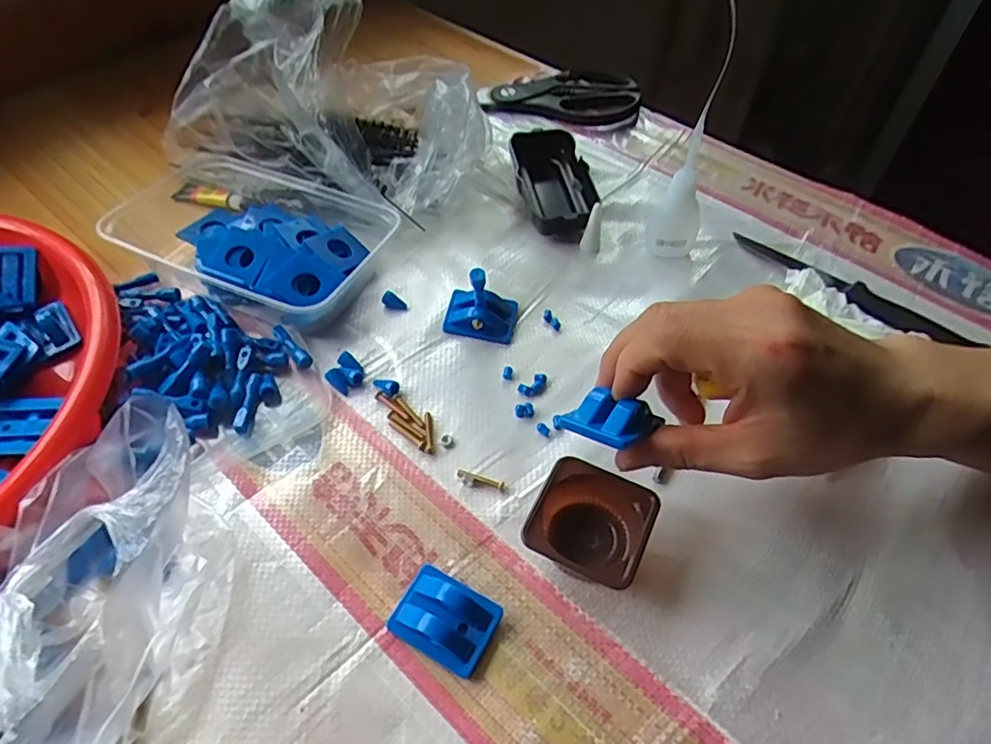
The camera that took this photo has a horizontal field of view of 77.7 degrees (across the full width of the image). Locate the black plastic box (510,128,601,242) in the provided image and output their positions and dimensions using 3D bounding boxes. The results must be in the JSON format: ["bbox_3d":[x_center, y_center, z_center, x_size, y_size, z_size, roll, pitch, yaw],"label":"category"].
[{"bbox_3d":[0.043,-0.143,0.469,0.052,0.028,0.107,-6,51,-6],"label":"black plastic box"}]

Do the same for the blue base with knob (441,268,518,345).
[{"bbox_3d":[-0.009,-0.048,0.388,0.044,0.045,0.032,10,51,7],"label":"blue base with knob"}]

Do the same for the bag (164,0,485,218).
[{"bbox_3d":[-0.114,-0.220,0.459,0.223,0.143,0.167,14,52,10],"label":"bag"}]

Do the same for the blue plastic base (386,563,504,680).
[{"bbox_3d":[-0.023,0.110,0.278,0.044,0.019,0.034,25,54,18],"label":"blue plastic base"}]

